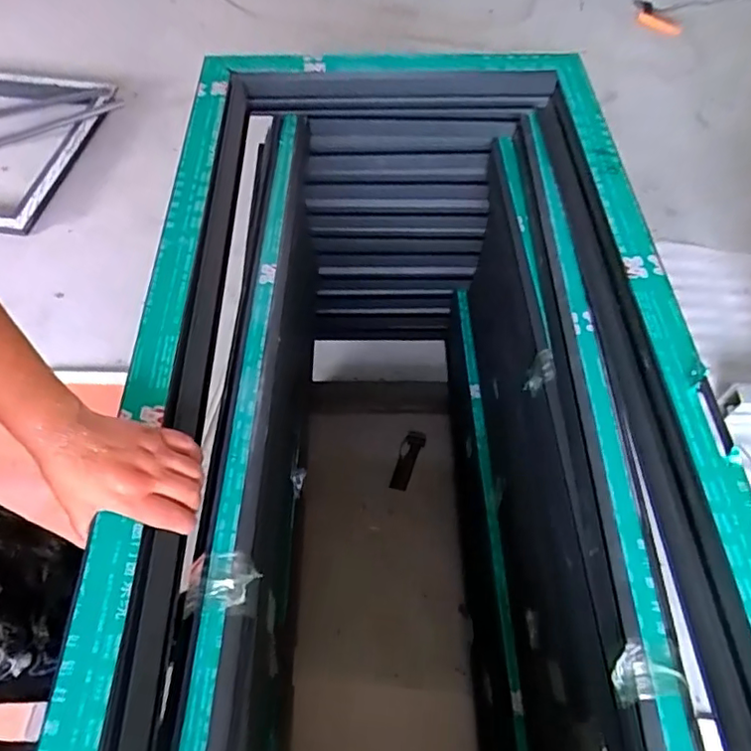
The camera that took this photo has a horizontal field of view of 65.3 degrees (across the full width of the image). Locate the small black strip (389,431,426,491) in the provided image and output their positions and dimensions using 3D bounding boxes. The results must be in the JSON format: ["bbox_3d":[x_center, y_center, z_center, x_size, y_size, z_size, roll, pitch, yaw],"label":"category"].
[{"bbox_3d":[0.077,0.206,1.418,0.047,0.013,0.147,20,73,12],"label":"small black strip"}]

